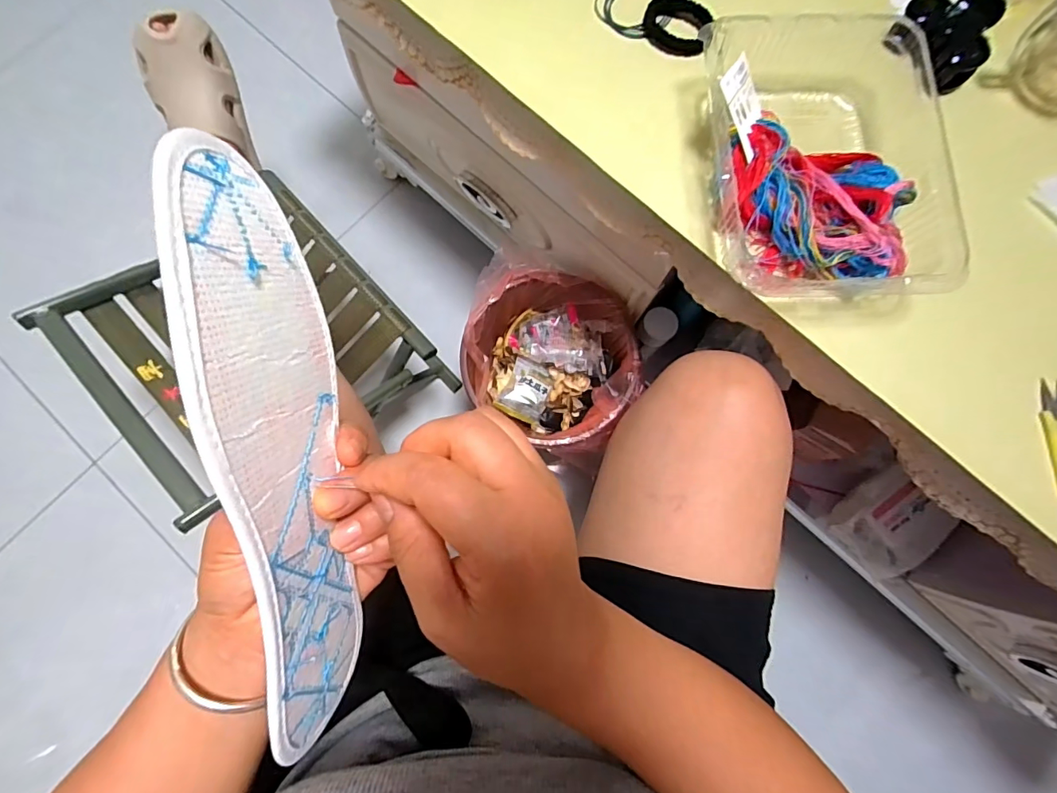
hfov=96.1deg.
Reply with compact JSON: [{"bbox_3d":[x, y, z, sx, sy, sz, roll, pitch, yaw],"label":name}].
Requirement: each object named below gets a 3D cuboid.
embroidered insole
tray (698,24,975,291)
[{"bbox_3d":[-0.096,0.034,0.186,0.012,0.082,0.239,-2,102,4],"label":"embroidered insole"},{"bbox_3d":[0.220,-0.183,0.372,0.163,0.060,0.220,0,80,-1],"label":"tray"}]

